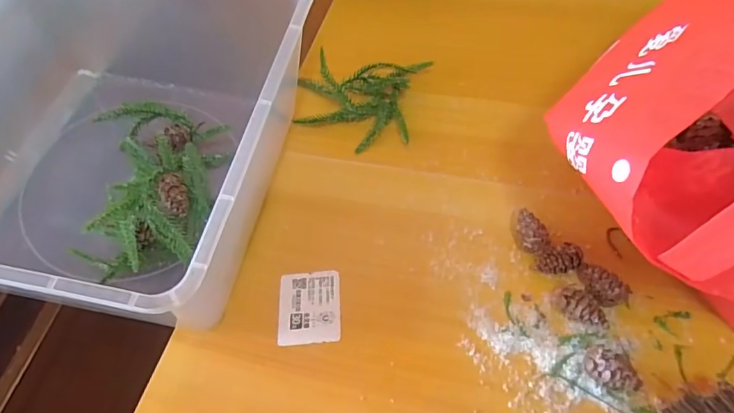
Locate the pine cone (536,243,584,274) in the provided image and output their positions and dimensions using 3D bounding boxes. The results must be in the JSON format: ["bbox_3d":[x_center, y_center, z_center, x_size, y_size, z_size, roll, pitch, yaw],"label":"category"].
[{"bbox_3d":[0.146,0.042,0.361,0.033,0.020,0.021,-19,57,-4],"label":"pine cone"}]

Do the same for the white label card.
[{"bbox_3d":[-0.045,0.079,0.378,0.048,0.004,0.059,-7,57,5],"label":"white label card"}]

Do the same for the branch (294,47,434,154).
[{"bbox_3d":[-0.010,-0.108,0.462,0.123,0.034,0.096,3,58,11],"label":"branch"}]

